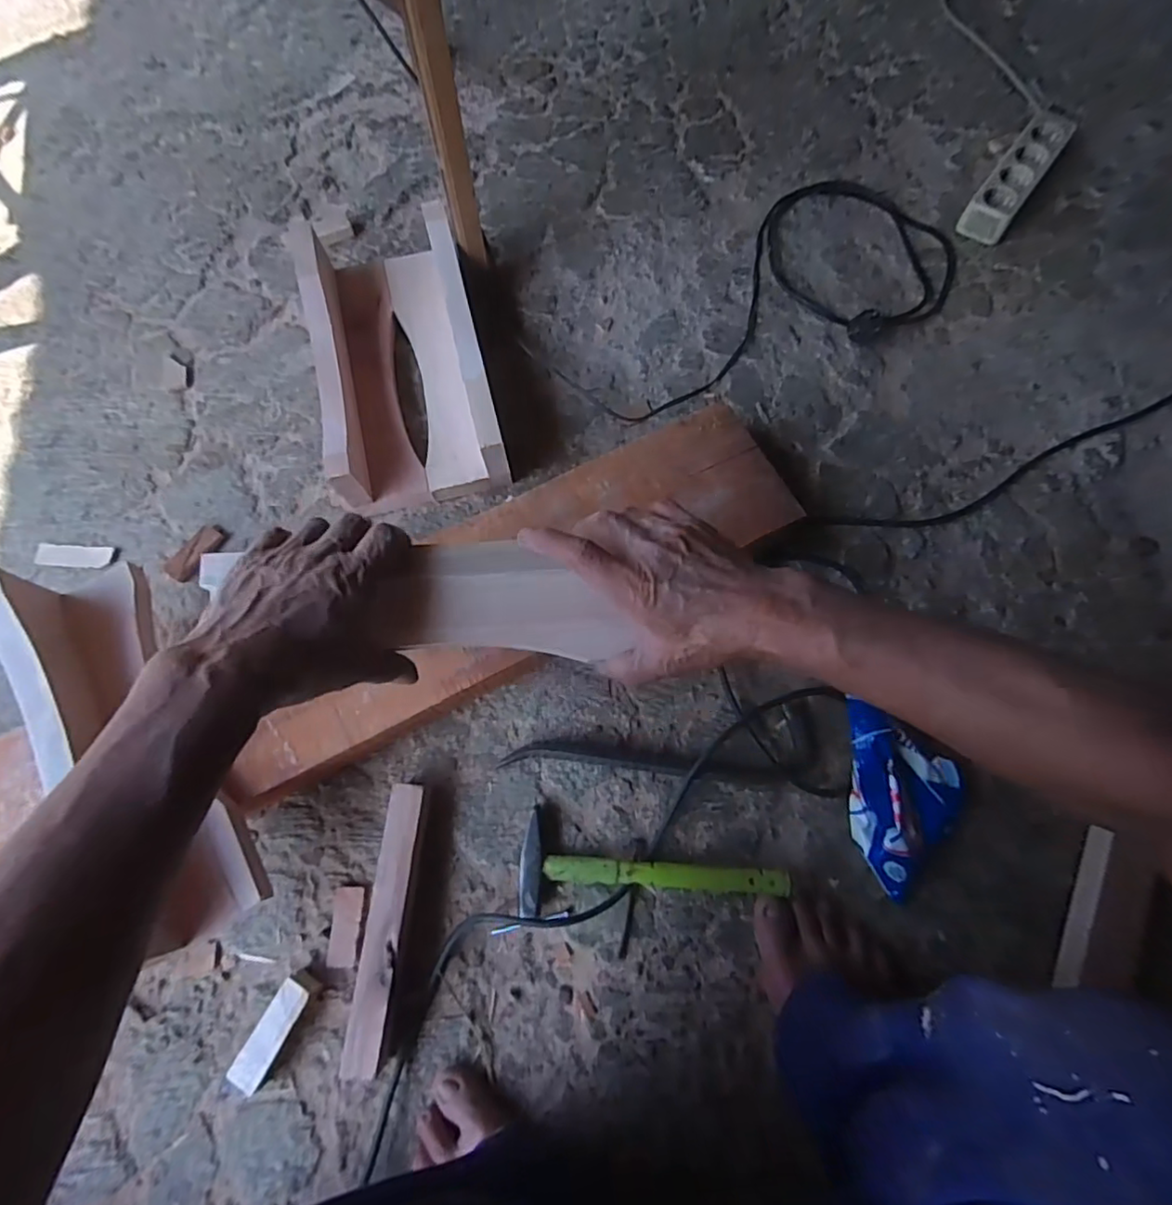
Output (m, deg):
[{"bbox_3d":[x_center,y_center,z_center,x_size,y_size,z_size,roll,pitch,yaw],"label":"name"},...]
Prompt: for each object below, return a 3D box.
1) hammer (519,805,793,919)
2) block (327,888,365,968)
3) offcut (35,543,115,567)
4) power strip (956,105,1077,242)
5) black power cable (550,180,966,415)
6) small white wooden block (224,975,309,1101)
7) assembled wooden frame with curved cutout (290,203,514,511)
[{"bbox_3d":[0.058,0.237,0.521,0.231,0.037,0.088,2,73,0],"label":"hammer"},{"bbox_3d":[-0.213,0.287,0.521,0.028,0.008,0.063,0,73,-1],"label":"block"},{"bbox_3d":[-0.541,-0.050,0.622,0.080,0.006,0.025,2,73,0],"label":"offcut"},{"bbox_3d":[0.557,-0.552,0.763,0.054,0.055,0.209,35,76,9],"label":"power strip"},{"bbox_3d":[0.241,-0.364,0.717,0.276,0.048,0.512,42,77,11],"label":"black power cable"},{"bbox_3d":[-0.259,0.359,0.489,0.030,0.027,0.087,32,76,8],"label":"small white wooden block"},{"bbox_3d":[-0.202,-0.269,0.654,0.170,0.091,0.323,-13,74,-5],"label":"assembled wooden frame with curved cutout"}]

